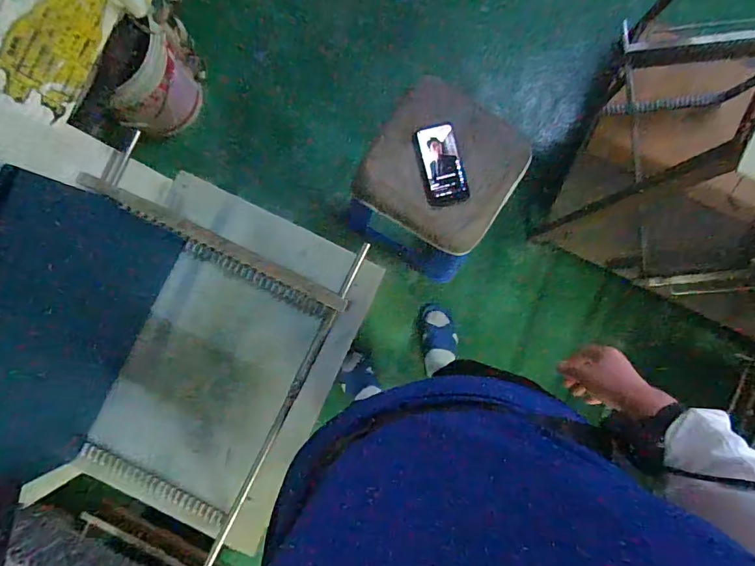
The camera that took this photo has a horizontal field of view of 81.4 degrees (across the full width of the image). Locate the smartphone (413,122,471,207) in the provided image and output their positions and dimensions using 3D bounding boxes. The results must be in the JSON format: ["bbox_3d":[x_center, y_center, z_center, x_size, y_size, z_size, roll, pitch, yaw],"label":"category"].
[{"bbox_3d":[0.130,-0.242,0.901,0.085,0.013,0.165,-14,88,0],"label":"smartphone"}]

